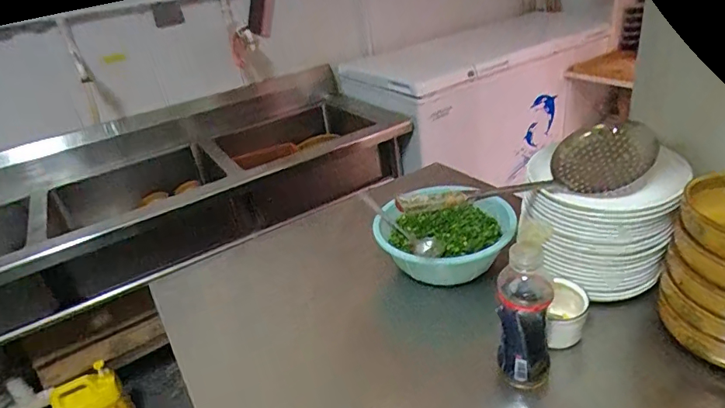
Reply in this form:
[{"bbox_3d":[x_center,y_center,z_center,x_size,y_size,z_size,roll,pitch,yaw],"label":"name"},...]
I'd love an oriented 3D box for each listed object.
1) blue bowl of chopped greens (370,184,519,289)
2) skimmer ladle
[{"bbox_3d":[0.153,0.064,0.909,0.233,0.093,0.227,-5,23,2],"label":"blue bowl of chopped greens"},{"bbox_3d":[0.241,-0.050,0.727,0.412,0.078,0.128,-9,23,-7],"label":"skimmer ladle"}]

